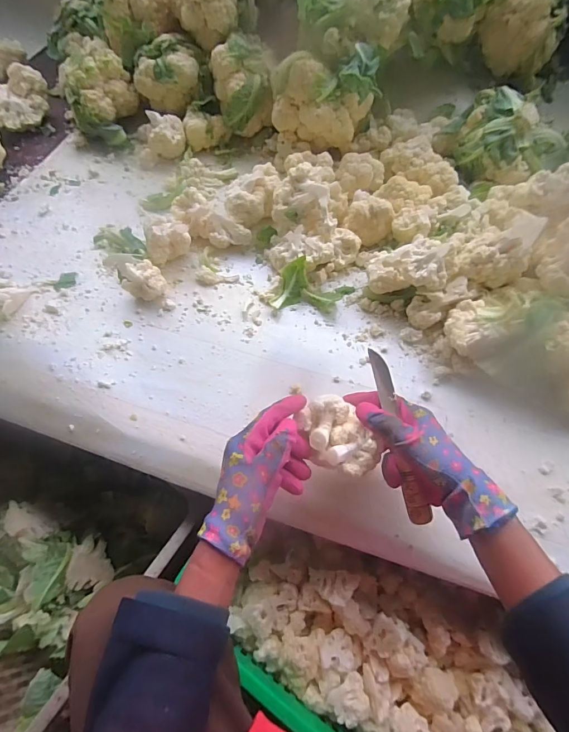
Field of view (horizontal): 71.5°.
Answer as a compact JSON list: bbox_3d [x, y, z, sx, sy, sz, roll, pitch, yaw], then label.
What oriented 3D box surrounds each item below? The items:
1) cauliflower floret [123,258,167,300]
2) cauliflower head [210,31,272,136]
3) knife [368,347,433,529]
[{"bbox_3d":[-0.215,-0.129,0.604,0.061,0.048,0.047,-26,64,-12],"label":"cauliflower floret"},{"bbox_3d":[-0.077,-0.546,0.769,0.116,0.127,0.118,-10,62,-4],"label":"cauliflower head"},{"bbox_3d":[0.122,0.073,0.418,0.020,0.015,0.186,-12,83,-4],"label":"knife"}]

